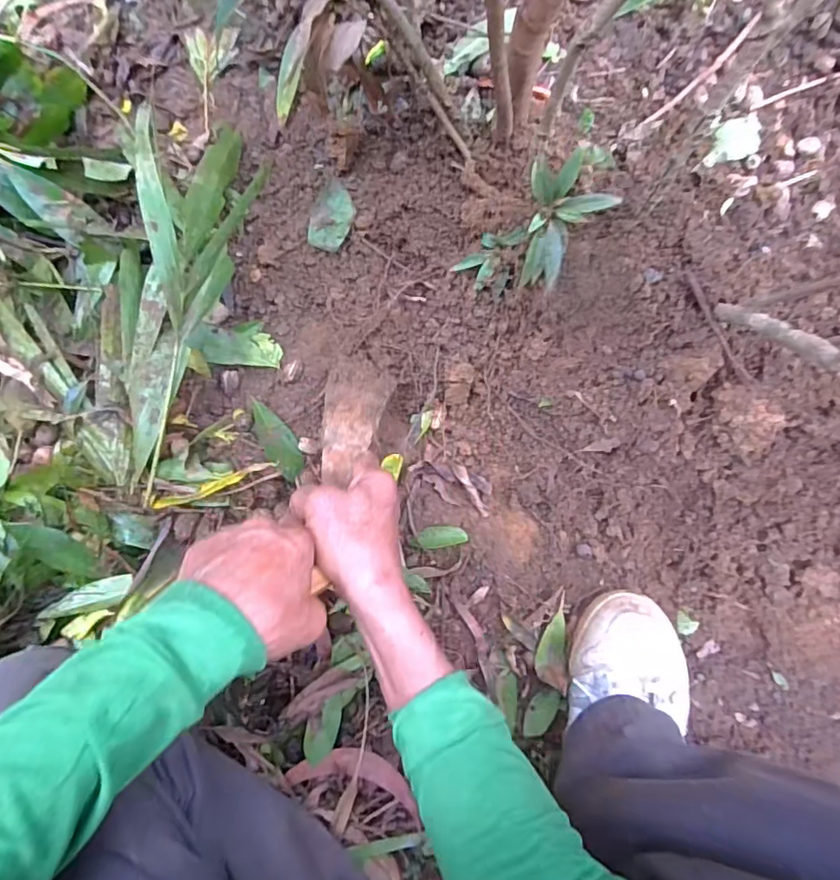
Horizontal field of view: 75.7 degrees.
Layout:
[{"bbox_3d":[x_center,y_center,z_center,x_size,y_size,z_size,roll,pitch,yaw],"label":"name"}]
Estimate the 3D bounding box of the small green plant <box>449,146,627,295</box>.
[{"bbox_3d":[0.096,-0.166,0.457,0.067,0.143,0.079,-27,82,-43],"label":"small green plant"}]

